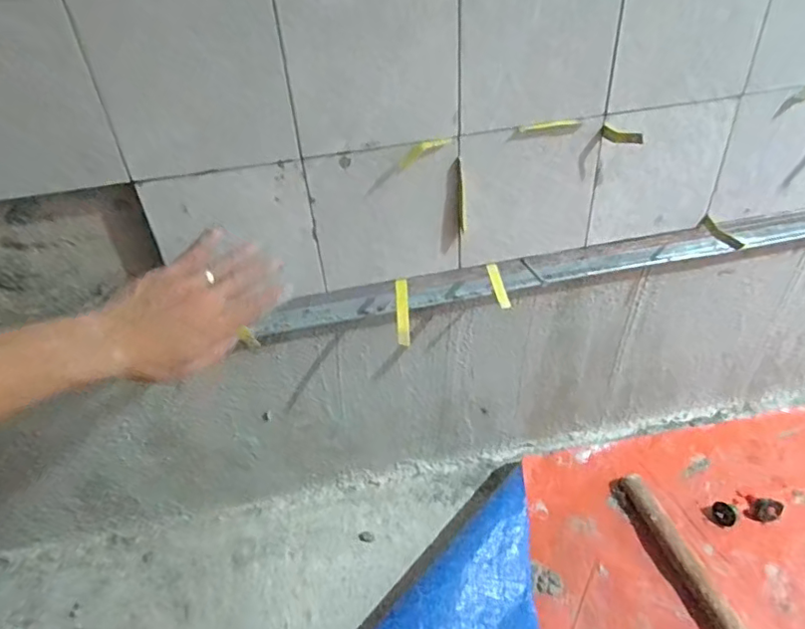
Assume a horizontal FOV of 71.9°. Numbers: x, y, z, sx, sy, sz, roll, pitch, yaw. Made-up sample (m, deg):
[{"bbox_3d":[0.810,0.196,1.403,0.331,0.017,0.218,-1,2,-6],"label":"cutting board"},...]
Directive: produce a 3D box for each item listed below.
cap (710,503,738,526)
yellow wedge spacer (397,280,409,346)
[{"bbox_3d":[0.441,0.274,0.761,0.029,0.020,0.028,-3,39,3],"label":"cap"},{"bbox_3d":[0.000,-0.003,0.608,0.013,0.012,0.075,-3,79,3],"label":"yellow wedge spacer"}]

